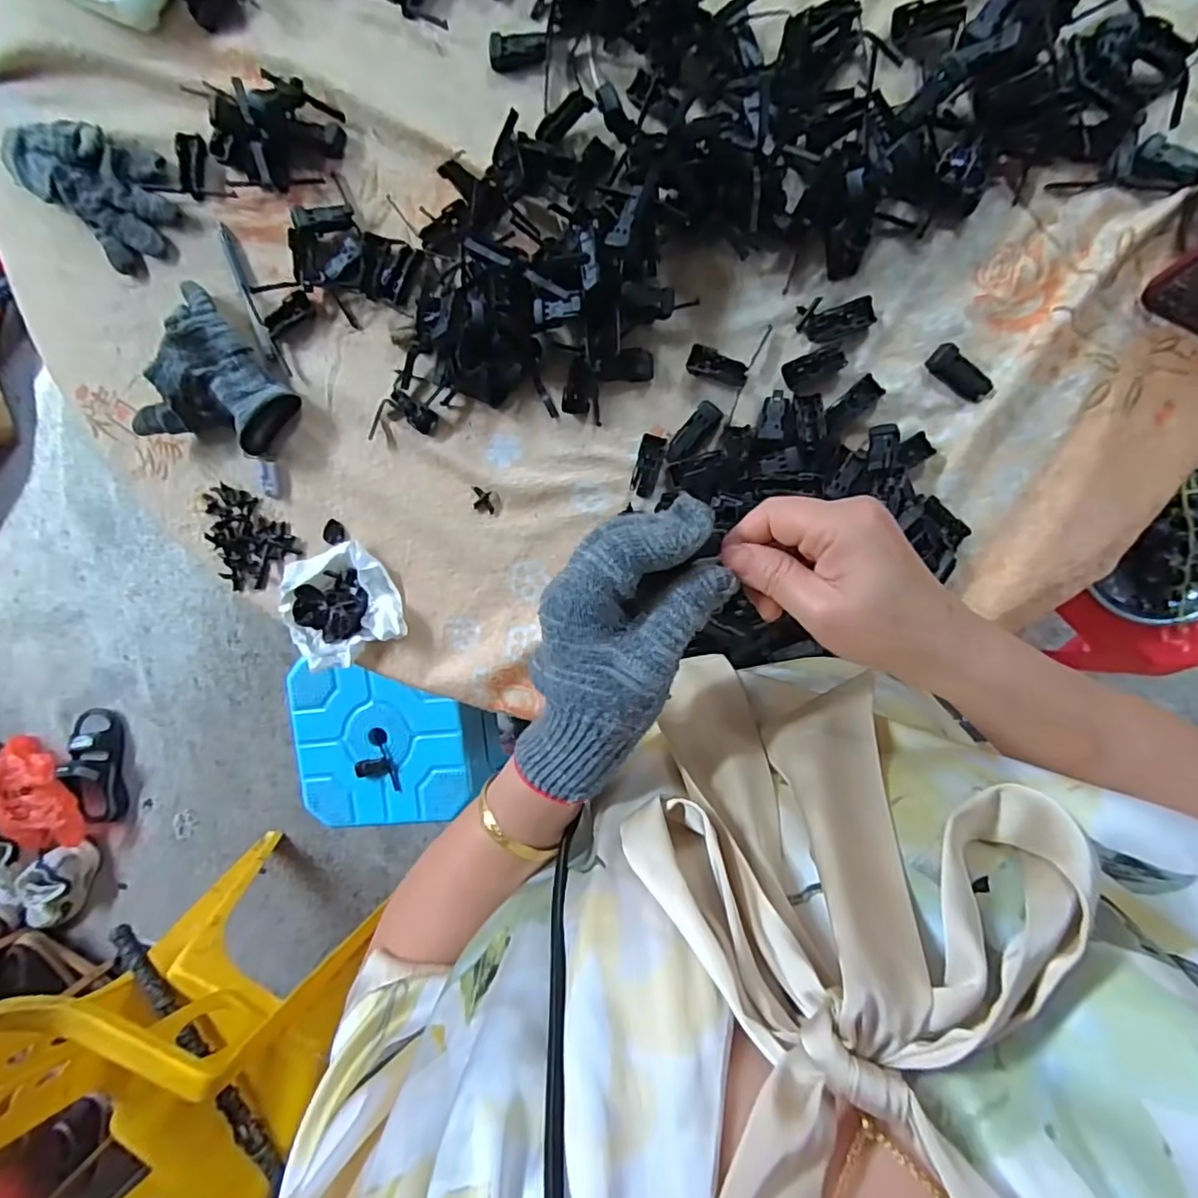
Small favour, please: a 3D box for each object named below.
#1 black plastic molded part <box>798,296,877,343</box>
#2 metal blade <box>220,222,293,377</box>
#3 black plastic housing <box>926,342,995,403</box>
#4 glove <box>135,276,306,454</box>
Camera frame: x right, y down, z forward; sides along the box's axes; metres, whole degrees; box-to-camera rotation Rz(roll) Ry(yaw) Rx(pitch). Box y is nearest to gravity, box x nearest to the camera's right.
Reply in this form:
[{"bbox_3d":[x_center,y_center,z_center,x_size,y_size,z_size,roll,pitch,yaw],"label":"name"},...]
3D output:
[{"bbox_3d":[0.178,-0.212,0.456,0.052,0.011,0.031,-14,93,8],"label":"black plastic molded part"},{"bbox_3d":[-0.296,-0.256,0.518,0.013,0.005,0.137,-21,92,9],"label":"metal blade"},{"bbox_3d":[0.270,-0.167,0.450,0.052,0.011,0.021,45,99,2],"label":"black plastic housing"},{"bbox_3d":[-0.318,-0.183,0.511,0.119,0.040,0.128,24,98,5],"label":"glove"}]

